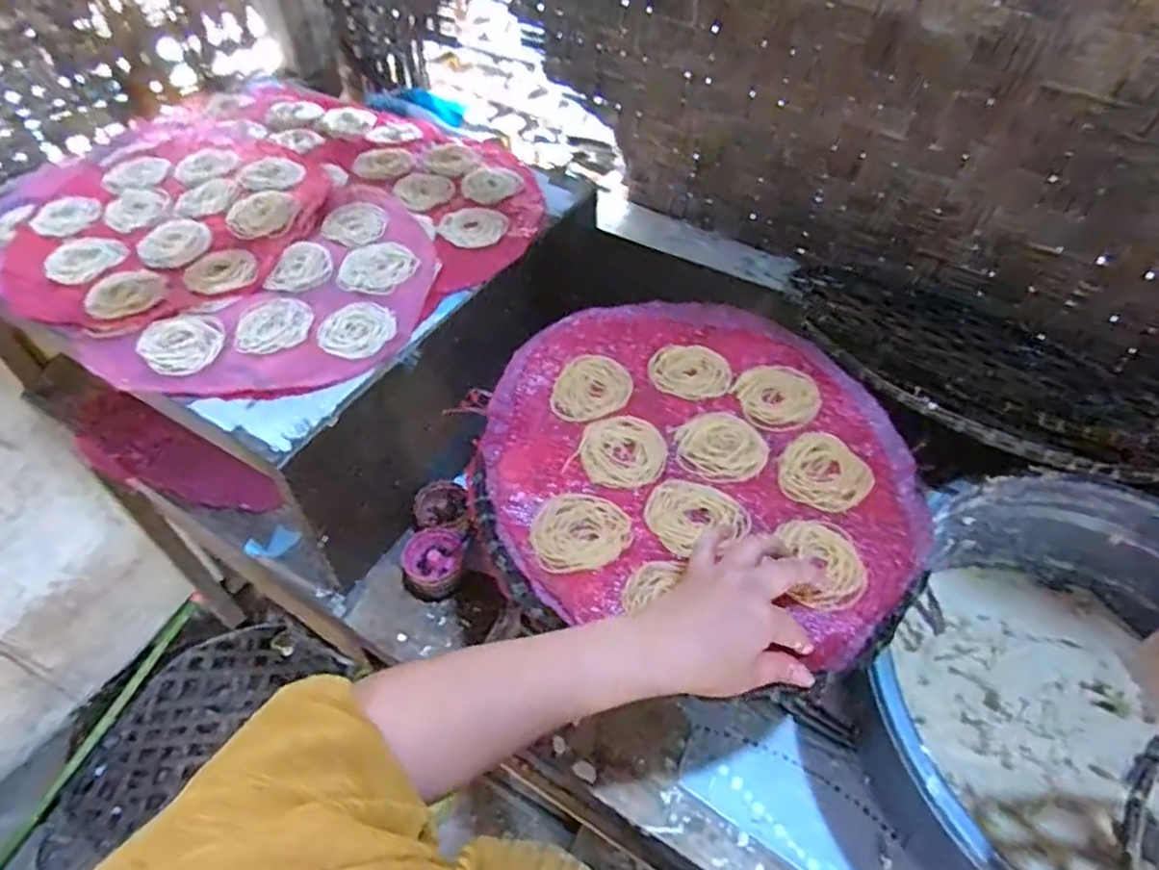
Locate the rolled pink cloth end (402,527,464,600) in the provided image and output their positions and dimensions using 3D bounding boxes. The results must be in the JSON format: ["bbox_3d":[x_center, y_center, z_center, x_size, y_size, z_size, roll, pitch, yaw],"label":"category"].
[{"bbox_3d":[-0.160,0.138,0.734,0.063,0.024,0.072,16,69,-5],"label":"rolled pink cloth end"}]

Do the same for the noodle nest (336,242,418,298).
[{"bbox_3d":[-0.212,-0.177,0.706,0.073,0.010,0.076,22,53,16],"label":"noodle nest"}]

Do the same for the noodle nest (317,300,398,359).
[{"bbox_3d":[-0.216,-0.103,0.657,0.063,0.008,0.075,27,54,20],"label":"noodle nest"}]

